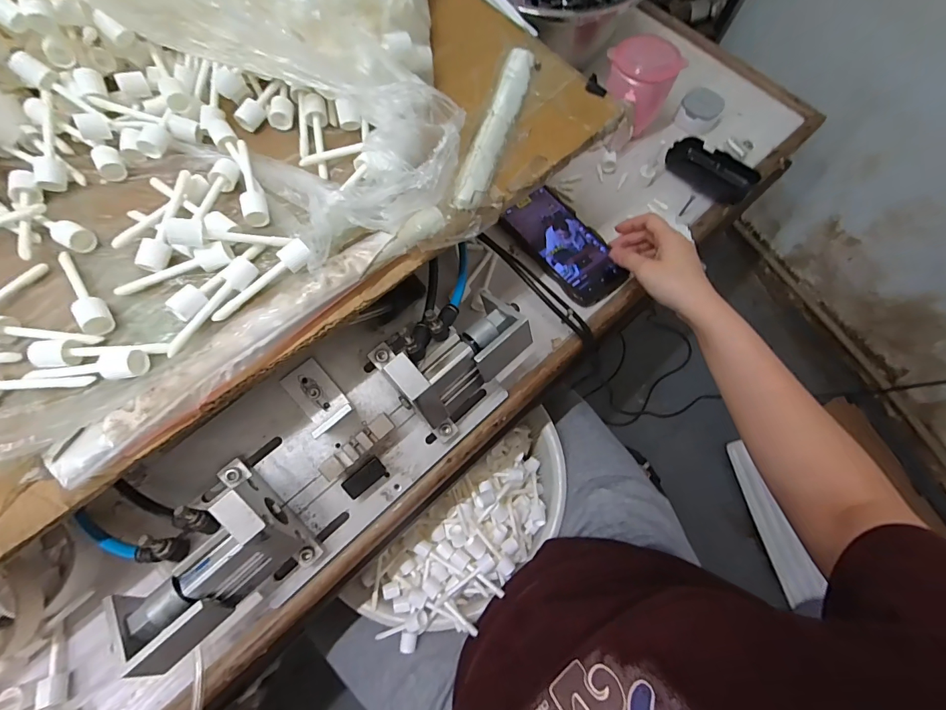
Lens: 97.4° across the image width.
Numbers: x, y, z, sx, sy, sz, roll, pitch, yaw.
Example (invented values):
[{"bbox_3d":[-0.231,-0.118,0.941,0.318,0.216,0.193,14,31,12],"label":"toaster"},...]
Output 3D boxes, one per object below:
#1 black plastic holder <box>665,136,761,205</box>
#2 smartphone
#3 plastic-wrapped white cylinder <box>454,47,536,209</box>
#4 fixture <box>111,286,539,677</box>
[{"bbox_3d":[0.307,-0.241,0.538,0.110,0.028,0.061,38,74,11],"label":"black plastic holder"},{"bbox_3d":[0.109,-0.132,0.499,0.081,0.011,0.159,-31,74,-12],"label":"smartphone"},{"bbox_3d":[0.020,-0.194,0.350,0.024,0.012,0.171,17,71,4],"label":"plastic-wrapped white cylinder"},{"bbox_3d":[-0.119,0.069,0.362,0.378,0.095,0.142,-40,76,-14],"label":"fixture"}]

